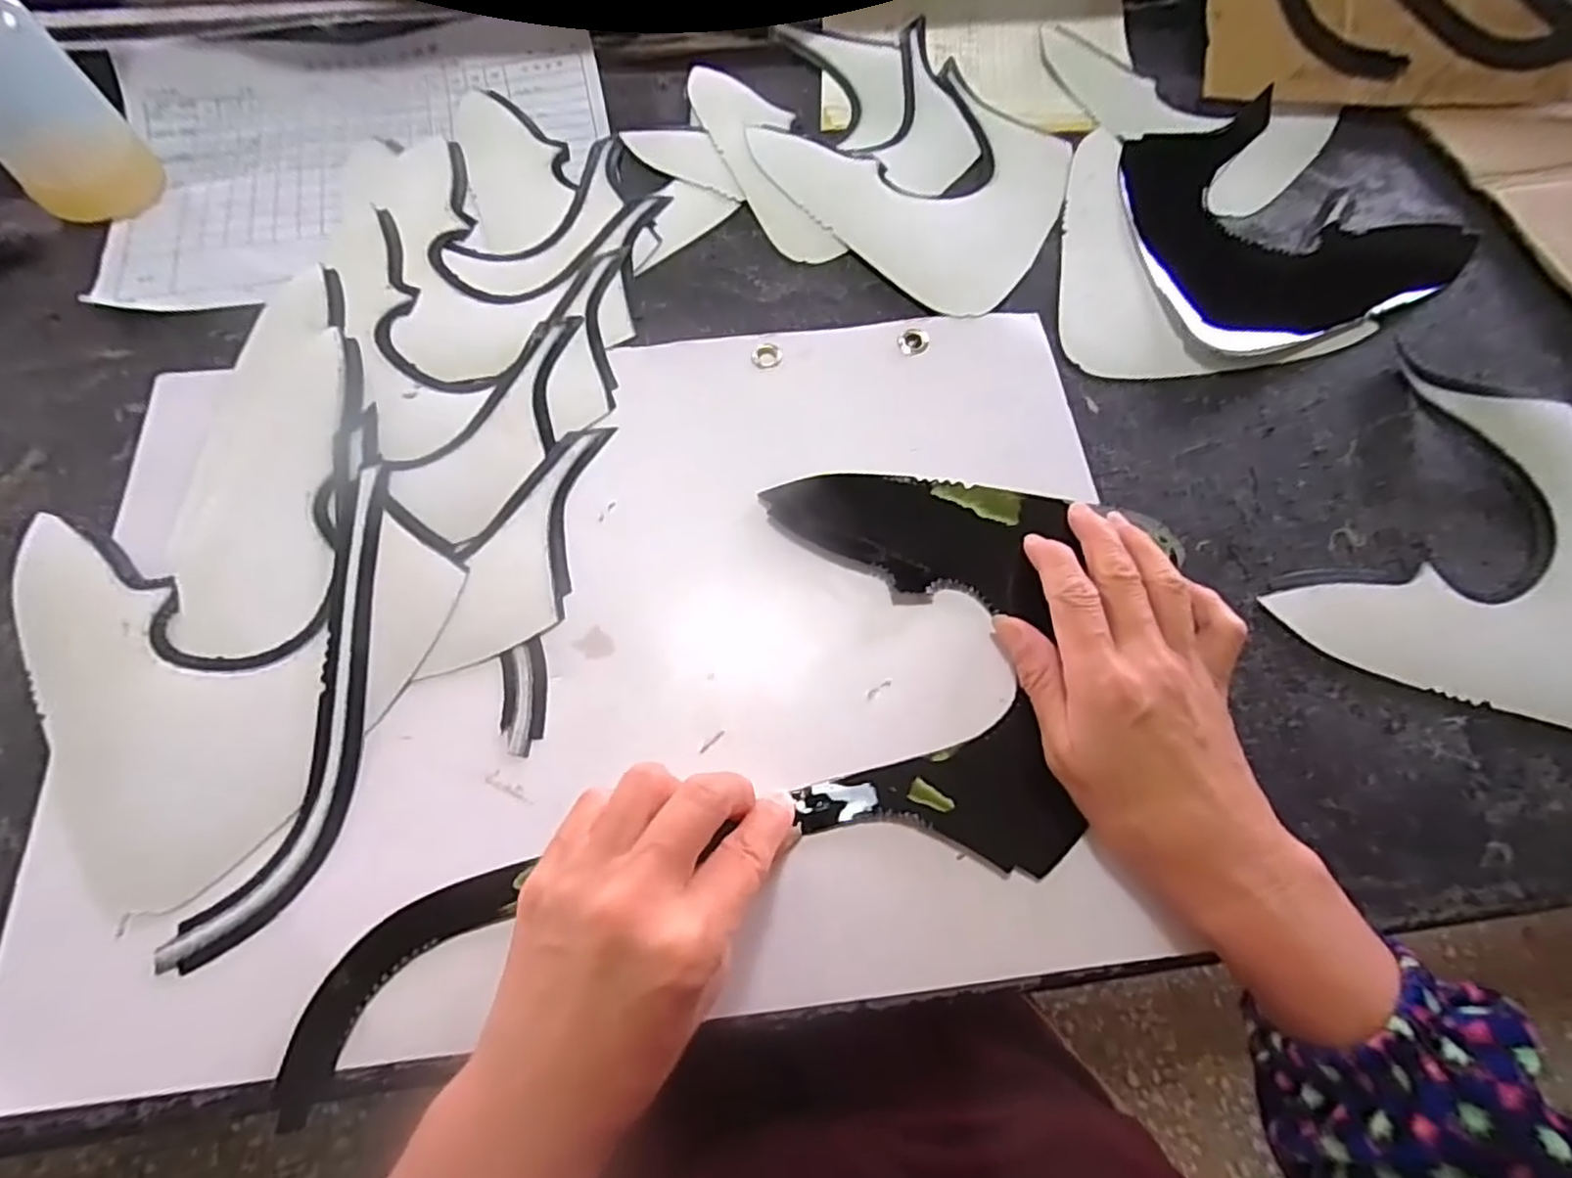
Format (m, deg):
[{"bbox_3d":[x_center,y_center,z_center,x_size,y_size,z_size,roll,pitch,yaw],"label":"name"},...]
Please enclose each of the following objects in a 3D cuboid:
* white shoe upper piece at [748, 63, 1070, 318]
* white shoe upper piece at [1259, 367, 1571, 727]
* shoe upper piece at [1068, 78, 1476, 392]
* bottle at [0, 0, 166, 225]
[{"bbox_3d":[0.091,-0.256,0.425,0.167,0.004,0.182,-42,74,-16],"label":"white shoe upper piece"},{"bbox_3d":[0.336,-0.021,0.322,0.183,0.017,0.160,21,68,7],"label":"white shoe upper piece"},{"bbox_3d":[0.256,-0.209,0.401,0.240,0.014,0.178,-17,69,-8],"label":"shoe upper piece"},{"bbox_3d":[-0.391,-0.255,0.344,0.054,0.130,0.048,-7,68,-4],"label":"bottle"}]

